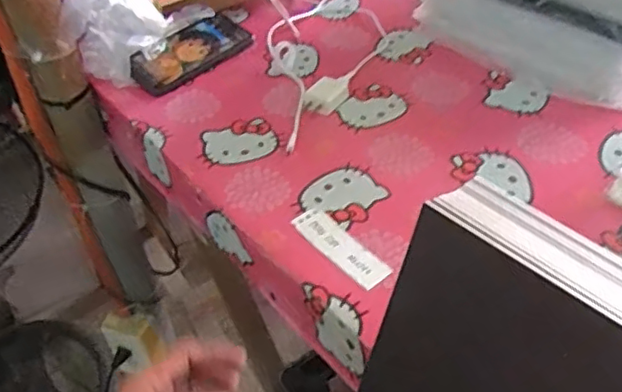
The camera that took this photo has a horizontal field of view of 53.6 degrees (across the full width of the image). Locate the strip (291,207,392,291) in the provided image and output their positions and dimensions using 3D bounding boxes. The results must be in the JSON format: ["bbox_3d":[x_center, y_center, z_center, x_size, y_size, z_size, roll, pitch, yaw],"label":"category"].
[{"bbox_3d":[0.025,0.045,0.548,0.030,0.004,0.108,-33,48,-21],"label":"strip"}]

